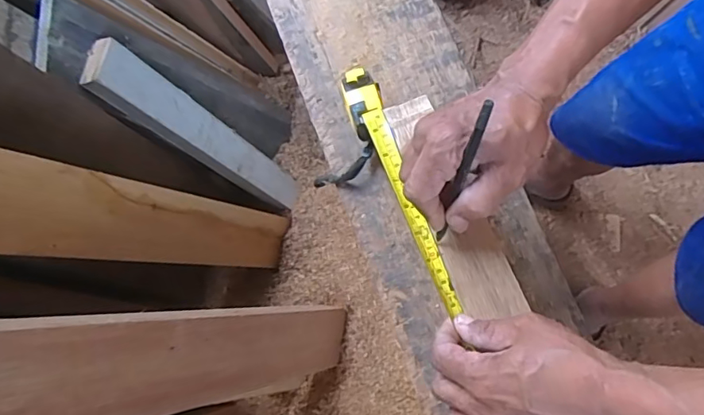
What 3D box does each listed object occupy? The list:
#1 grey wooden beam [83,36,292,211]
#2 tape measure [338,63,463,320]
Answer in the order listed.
[{"bbox_3d":[-0.244,-0.119,0.913,0.043,0.479,0.088,13,76,32],"label":"grey wooden beam"},{"bbox_3d":[0.041,-0.022,0.484,0.032,0.055,0.249,-20,70,-4],"label":"tape measure"}]

